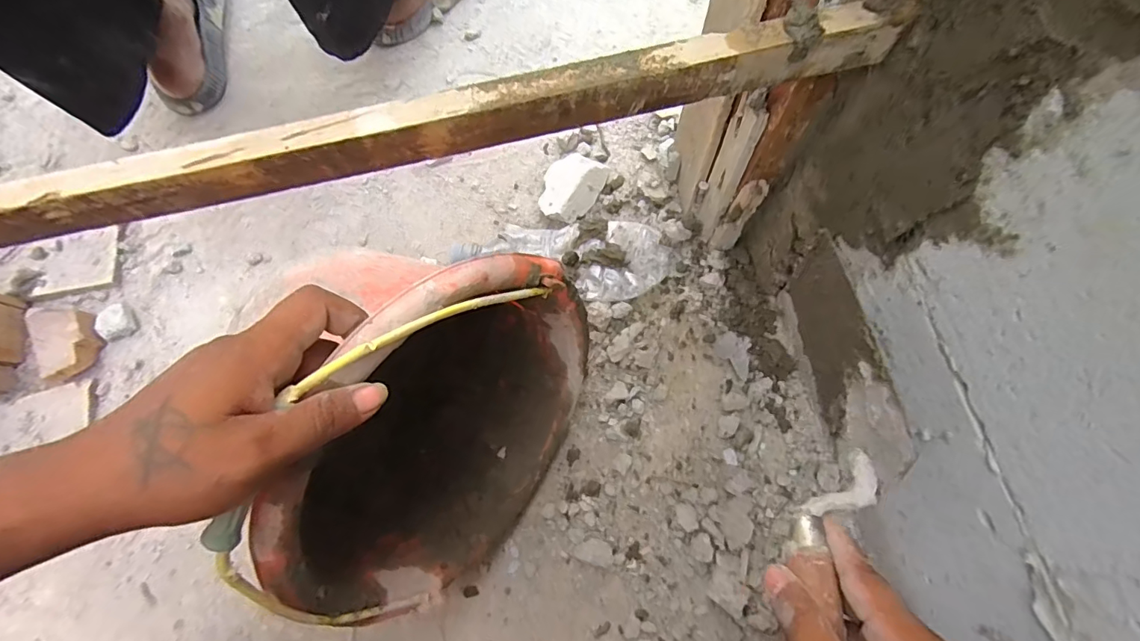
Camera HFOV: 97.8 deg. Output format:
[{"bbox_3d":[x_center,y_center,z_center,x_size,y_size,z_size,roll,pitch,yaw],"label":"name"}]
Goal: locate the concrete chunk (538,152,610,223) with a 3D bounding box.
[{"bbox_3d":[-0.003,-0.154,0.580,0.068,0.038,0.089,27,75,10],"label":"concrete chunk"}]

